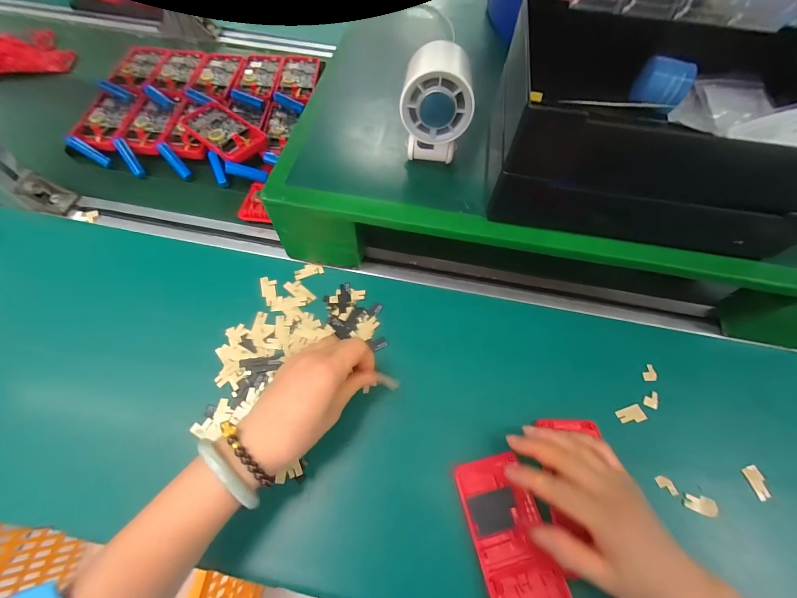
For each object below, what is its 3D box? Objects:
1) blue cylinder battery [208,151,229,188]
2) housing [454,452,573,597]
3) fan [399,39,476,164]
[{"bbox_3d":[-0.248,-0.180,0.459,0.014,0.015,0.052,-22,88,-12],"label":"blue cylinder battery"},{"bbox_3d":[0.094,0.202,0.286,0.062,0.018,0.120,-15,65,-9],"label":"housing"},{"bbox_3d":[0.035,-0.180,0.310,0.062,0.085,0.069,5,62,0],"label":"fan"}]

